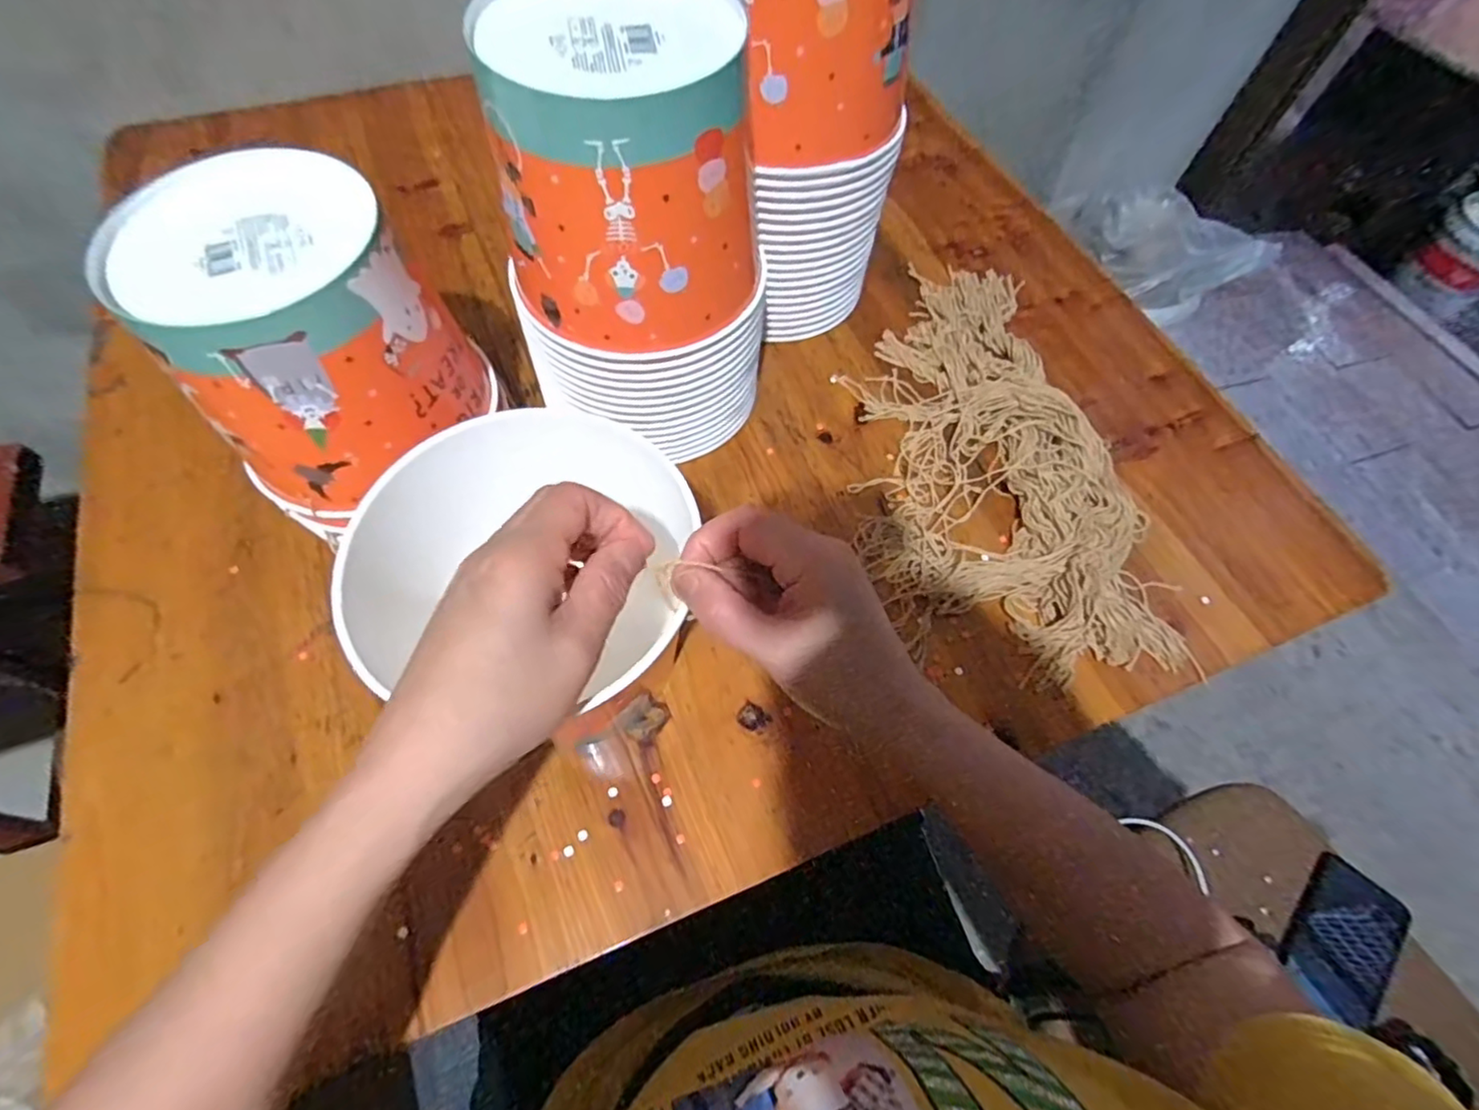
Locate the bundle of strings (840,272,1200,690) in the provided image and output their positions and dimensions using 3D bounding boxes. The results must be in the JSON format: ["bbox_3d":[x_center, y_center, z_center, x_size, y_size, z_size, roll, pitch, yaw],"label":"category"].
[{"bbox_3d":[0.190,-0.092,0.486,0.199,0.031,0.366,-2,63,-4],"label":"bundle of strings"}]

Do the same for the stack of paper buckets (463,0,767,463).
[{"bbox_3d":[-0.060,-0.180,0.398,0.144,0.249,0.136,5,62,-2],"label":"stack of paper buckets"}]

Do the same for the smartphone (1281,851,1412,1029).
[{"bbox_3d":[0.594,0.375,0.613,0.078,0.010,0.132,34,70,27],"label":"smartphone"}]

